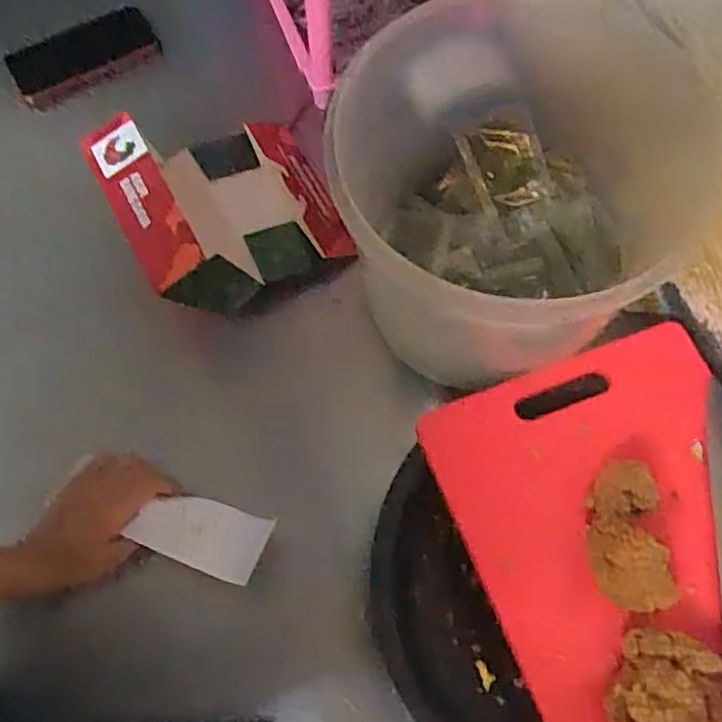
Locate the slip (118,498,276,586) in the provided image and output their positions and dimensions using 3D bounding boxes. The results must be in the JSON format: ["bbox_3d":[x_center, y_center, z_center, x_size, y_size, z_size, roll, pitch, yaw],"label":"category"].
[{"bbox_3d":[-0.132,0.141,0.596,0.107,0.008,0.055,16,69,8],"label":"slip"}]

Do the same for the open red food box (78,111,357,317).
[{"bbox_3d":[-0.122,-0.145,0.668,0.187,0.110,0.172,-27,70,-10],"label":"open red food box"}]

